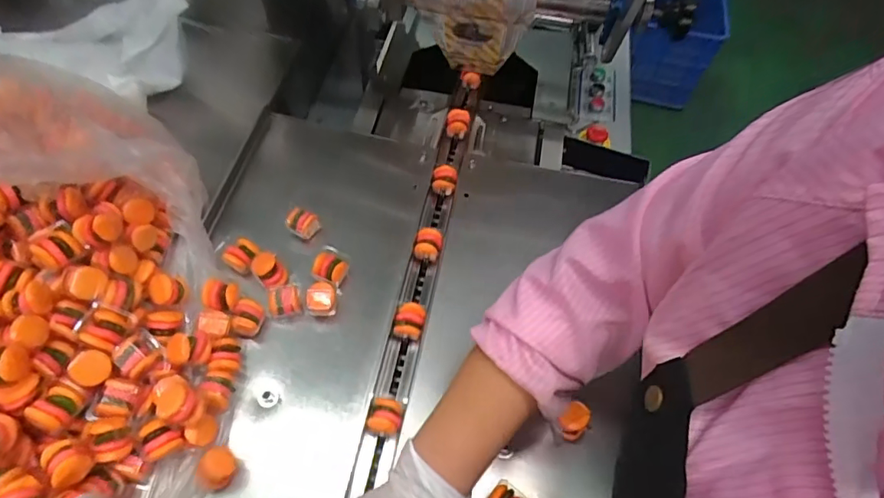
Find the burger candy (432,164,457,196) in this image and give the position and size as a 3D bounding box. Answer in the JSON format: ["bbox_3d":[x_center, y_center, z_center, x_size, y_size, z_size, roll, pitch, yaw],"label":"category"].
[{"bbox_3d":[0.003,-0.089,0.673,0.031,0.029,0.032,7,59,2],"label":"burger candy"}]

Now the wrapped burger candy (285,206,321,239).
[{"bbox_3d":[-0.158,-0.030,0.592,0.030,0.030,0.027,28,62,13],"label":"wrapped burger candy"}]

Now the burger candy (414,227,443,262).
[{"bbox_3d":[-0.016,-0.005,0.618,0.030,0.026,0.030,13,59,5],"label":"burger candy"}]

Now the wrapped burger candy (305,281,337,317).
[{"bbox_3d":[-0.127,0.053,0.548,0.031,0.030,0.028,0,59,-3],"label":"wrapped burger candy"}]

